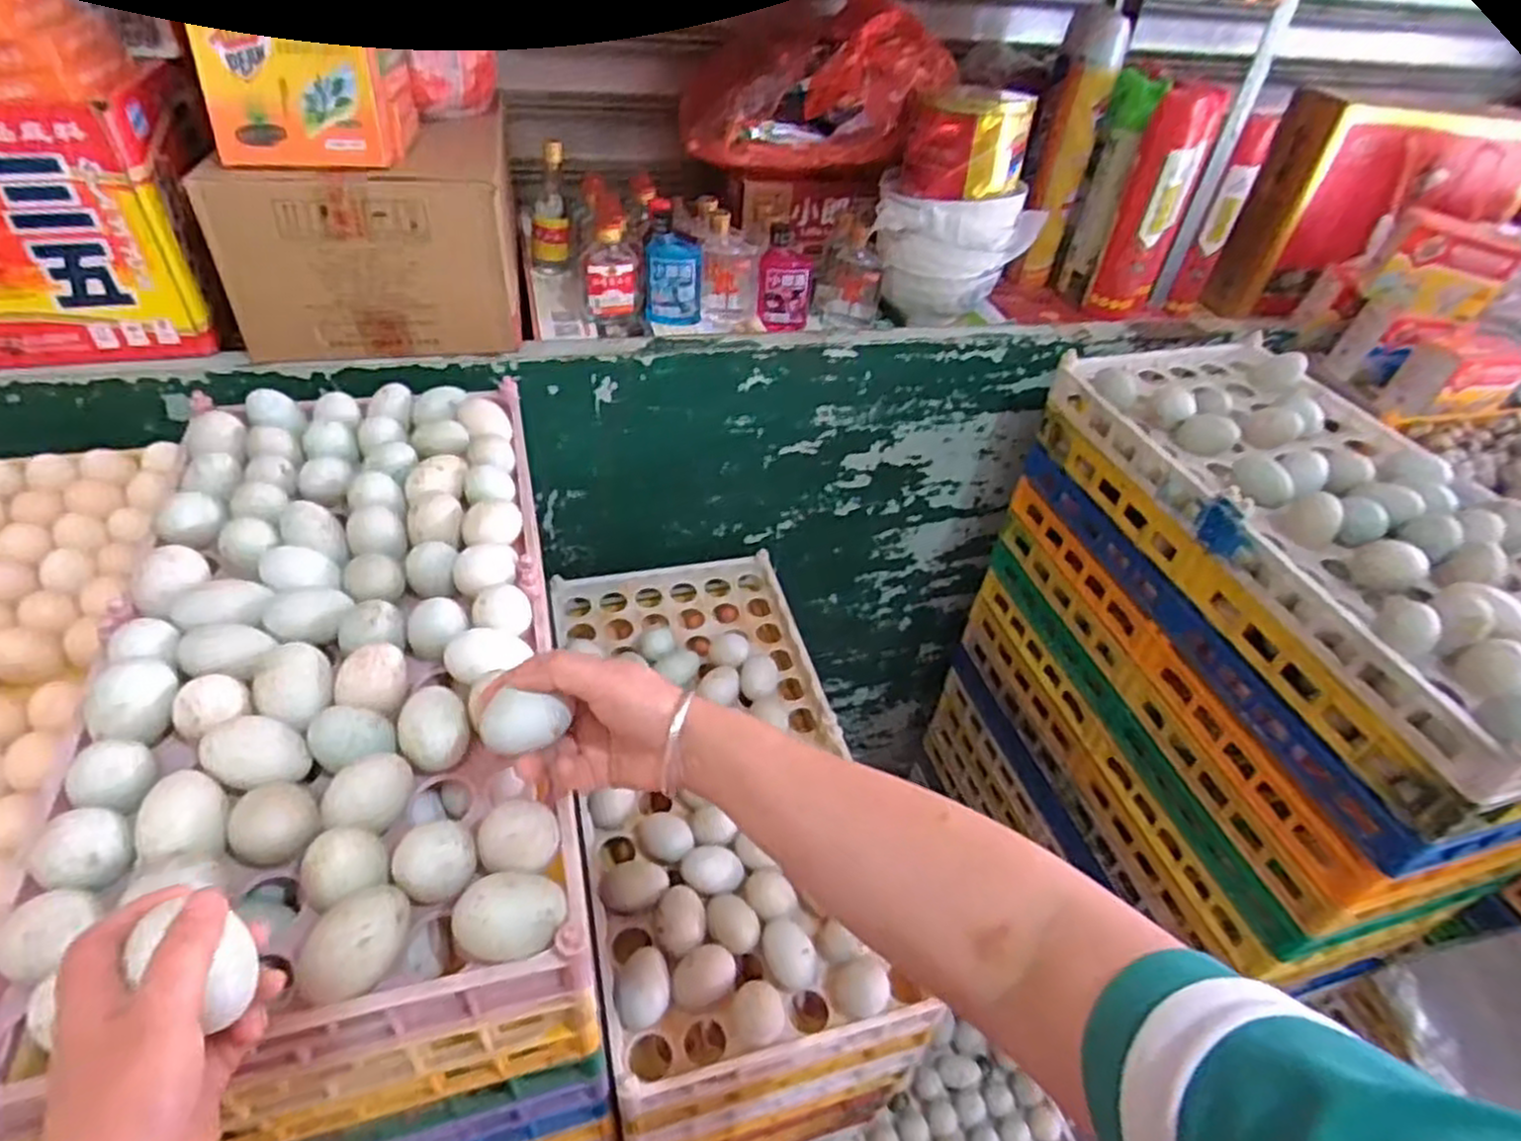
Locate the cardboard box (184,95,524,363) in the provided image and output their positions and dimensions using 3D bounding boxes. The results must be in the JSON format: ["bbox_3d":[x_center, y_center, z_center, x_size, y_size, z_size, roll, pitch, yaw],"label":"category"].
[{"bbox_3d":[-0.404,-0.370,0.845,0.272,0.173,0.248,-5,45,-13],"label":"cardboard box"}]

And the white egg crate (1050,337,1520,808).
[{"bbox_3d":[0.551,-0.069,0.763,0.256,0.097,0.564,-8,45,-16],"label":"white egg crate"}]

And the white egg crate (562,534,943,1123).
[{"bbox_3d":[-0.052,0.221,0.867,0.288,0.102,0.594,-7,45,-15],"label":"white egg crate"}]

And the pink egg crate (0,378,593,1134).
[{"bbox_3d":[-0.309,0.041,0.581,0.290,0.066,0.562,-7,45,-15],"label":"pink egg crate"}]

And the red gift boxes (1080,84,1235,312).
[{"bbox_3d":[0.516,-0.483,1.024,0.122,0.274,0.074,-29,53,-32],"label":"red gift boxes"}]

